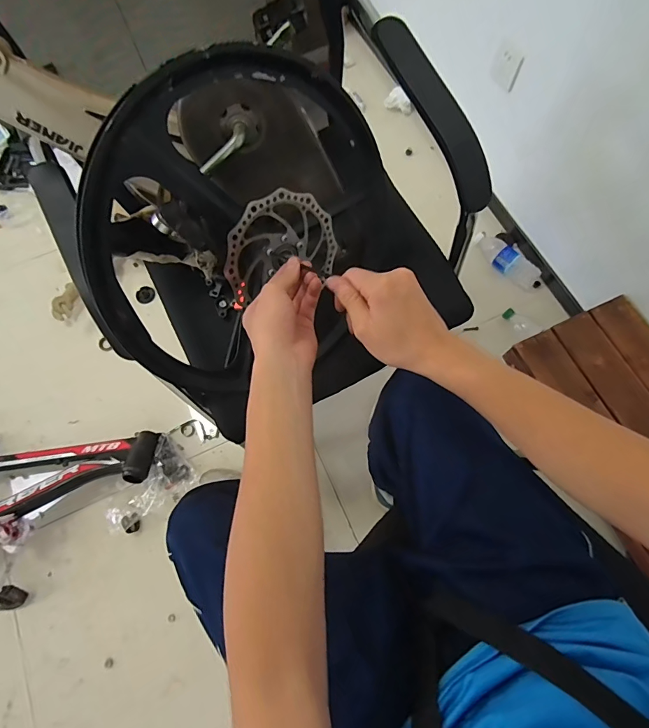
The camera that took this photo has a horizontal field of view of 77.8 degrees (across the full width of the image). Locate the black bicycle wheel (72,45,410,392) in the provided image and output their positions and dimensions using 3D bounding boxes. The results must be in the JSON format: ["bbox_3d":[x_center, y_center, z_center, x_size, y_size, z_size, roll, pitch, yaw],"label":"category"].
[{"bbox_3d":[-0.072,-0.143,0.500,0.399,0.391,0.063,-53,45,0],"label":"black bicycle wheel"}]

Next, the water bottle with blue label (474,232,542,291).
[{"bbox_3d":[0.523,-0.299,1.150,0.068,0.076,0.222,-39,74,-10],"label":"water bottle with blue label"}]

